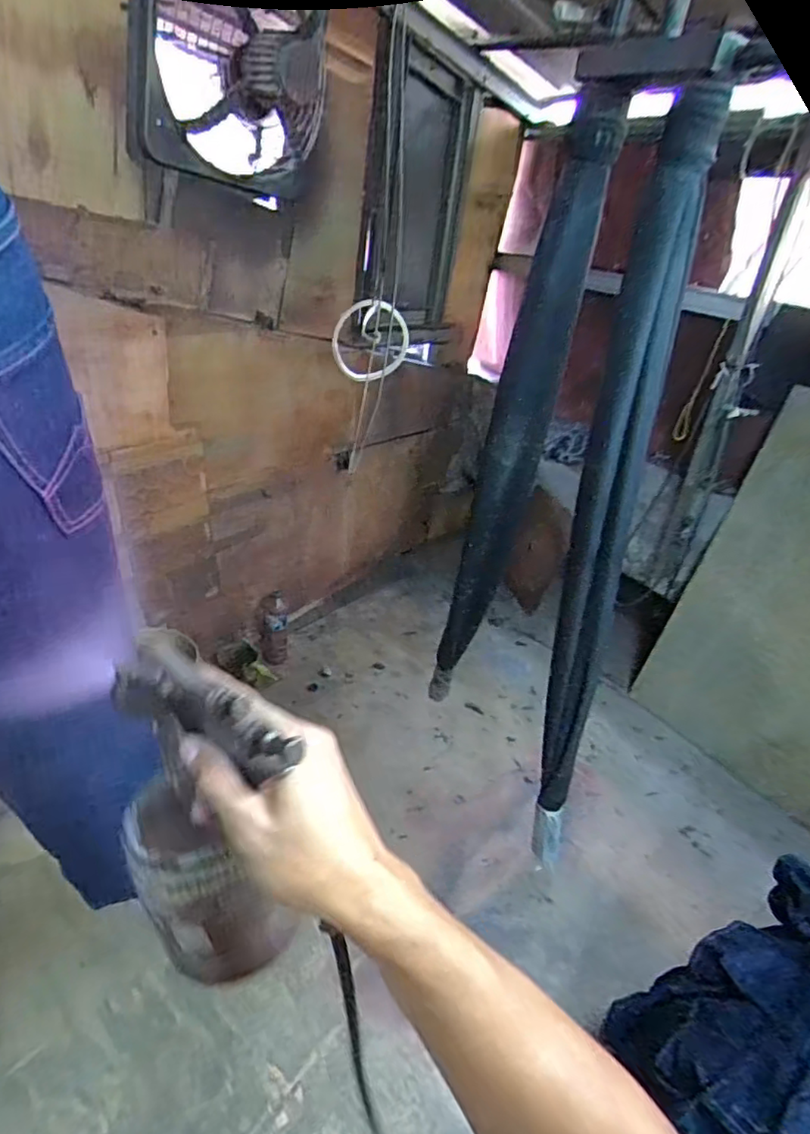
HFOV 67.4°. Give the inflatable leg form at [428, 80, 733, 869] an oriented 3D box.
[{"bbox_3d":[0.301,-0.118,1.158,0.132,1.212,0.560,-6,33,-22],"label":"inflatable leg form"}]

